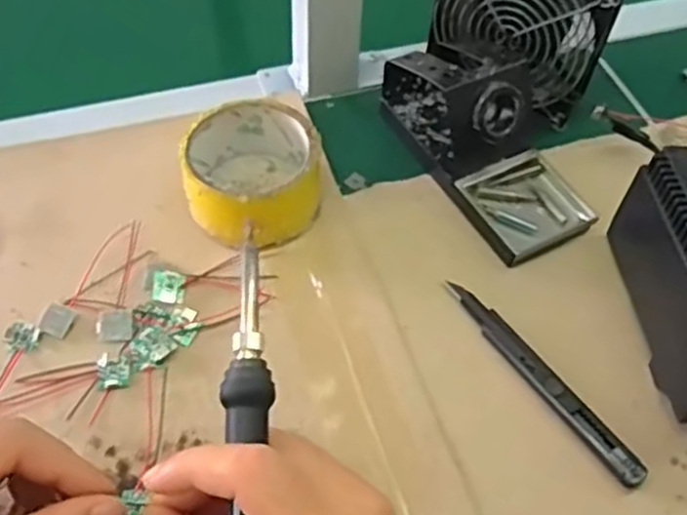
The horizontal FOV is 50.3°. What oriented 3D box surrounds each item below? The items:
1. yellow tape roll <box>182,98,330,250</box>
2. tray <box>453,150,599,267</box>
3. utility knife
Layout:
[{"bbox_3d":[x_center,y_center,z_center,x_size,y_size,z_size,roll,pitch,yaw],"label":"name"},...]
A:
[{"bbox_3d":[-0.057,-0.052,0.469,0.086,0.048,0.091,2,54,-3],"label":"yellow tape roll"},{"bbox_3d":[0.119,-0.035,0.484,0.075,0.011,0.070,-23,59,-20],"label":"tray"},{"bbox_3d":[0.111,0.067,0.416,0.017,0.010,0.148,-27,60,-22],"label":"utility knife"}]

